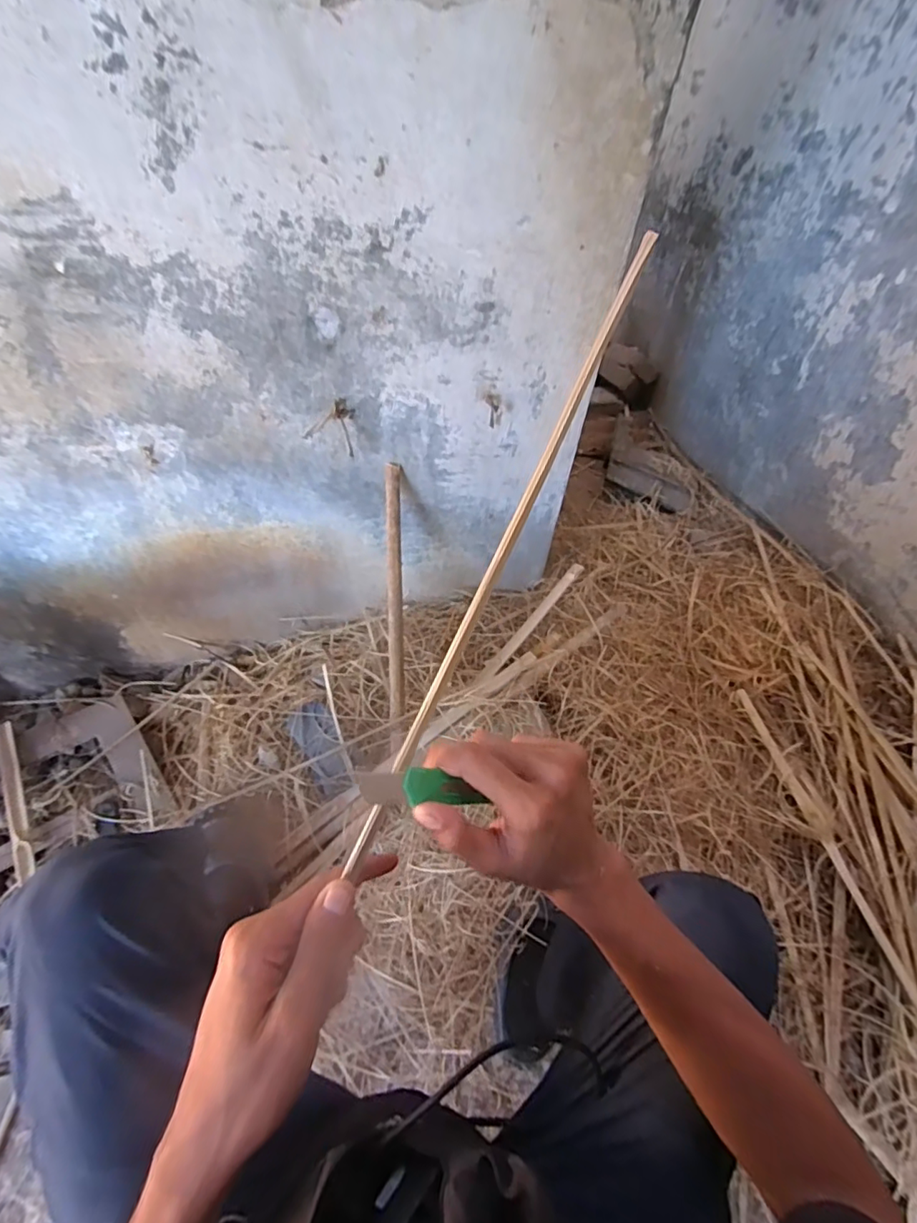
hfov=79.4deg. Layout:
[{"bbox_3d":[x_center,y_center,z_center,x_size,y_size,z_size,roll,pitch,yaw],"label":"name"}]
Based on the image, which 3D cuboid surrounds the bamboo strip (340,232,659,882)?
[{"bbox_3d":[0.027,-0.038,0.320,0.010,0.010,0.389,25,90,14],"label":"bamboo strip"}]

